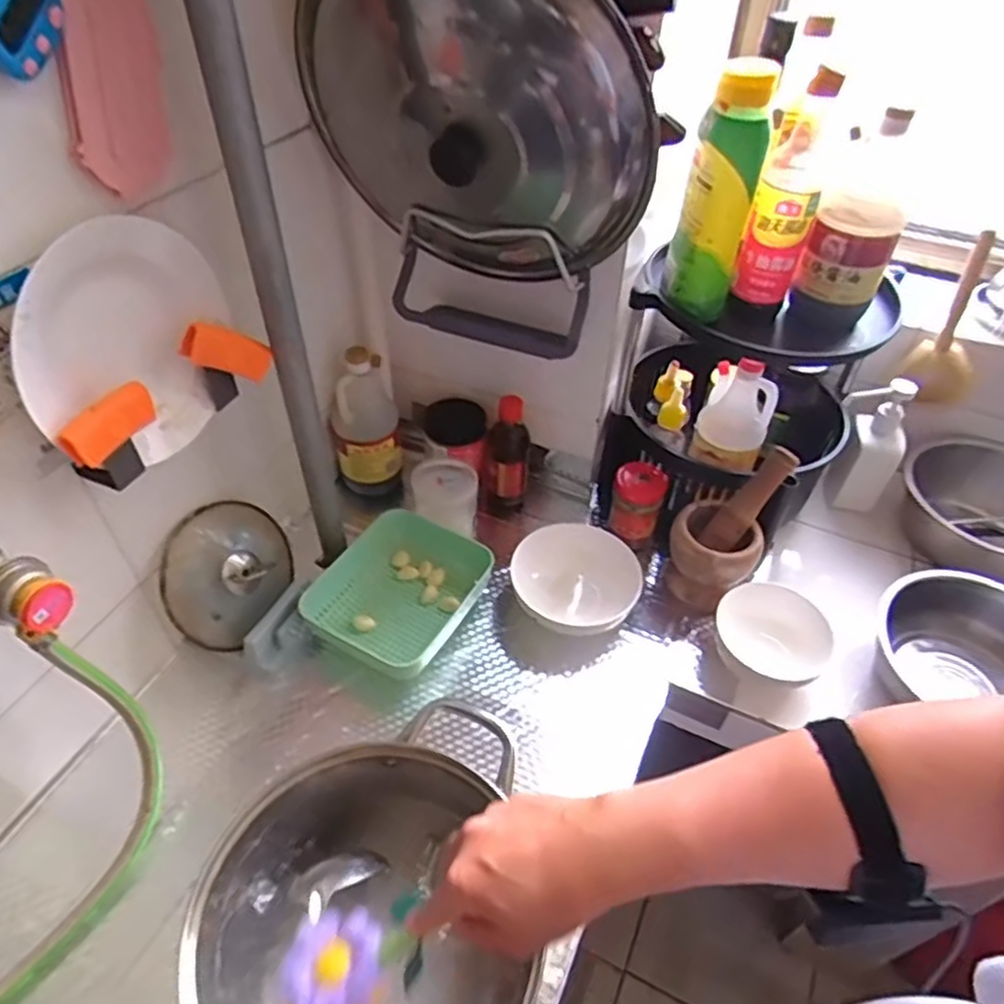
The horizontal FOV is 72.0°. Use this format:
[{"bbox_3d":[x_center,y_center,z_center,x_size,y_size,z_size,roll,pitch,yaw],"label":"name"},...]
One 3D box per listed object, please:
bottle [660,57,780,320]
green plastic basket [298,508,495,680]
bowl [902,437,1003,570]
[{"bbox_3d":[0.214,-0.303,0.692,0.070,0.232,0.062,14,47,12],"label":"bottle"},{"bbox_3d":[-0.133,0.104,0.823,0.174,0.053,0.190,22,49,19],"label":"green plastic basket"},{"bbox_3d":[0.643,0.013,0.921,0.201,0.092,0.190,1,45,-1],"label":"bowl"}]

